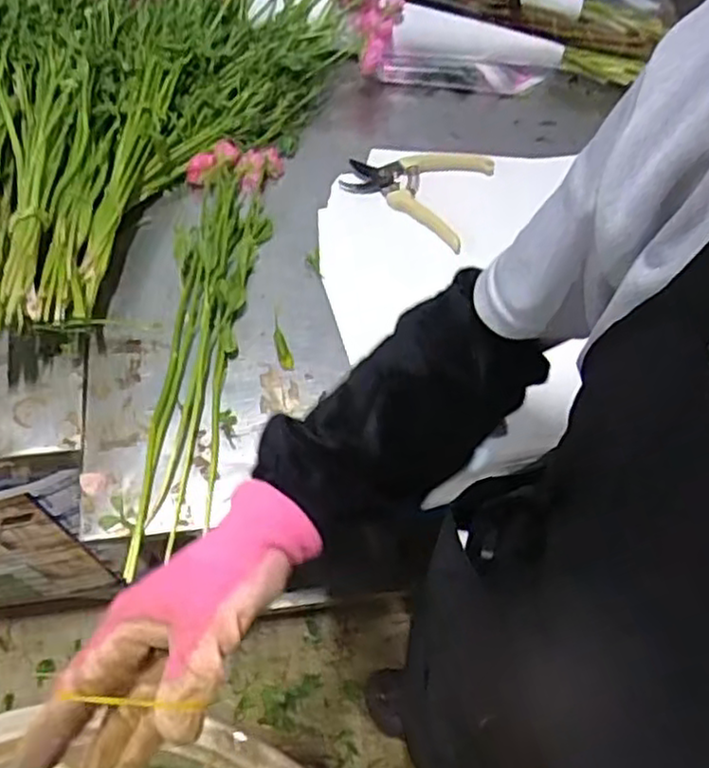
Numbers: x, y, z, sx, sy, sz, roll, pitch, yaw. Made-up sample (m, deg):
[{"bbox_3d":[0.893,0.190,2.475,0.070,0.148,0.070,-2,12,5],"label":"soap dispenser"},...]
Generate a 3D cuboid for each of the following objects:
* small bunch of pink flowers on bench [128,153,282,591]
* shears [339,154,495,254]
[{"bbox_3d":[-0.142,-0.061,0.724,0.095,0.031,0.463,2,62,-2],"label":"small bunch of pink flowers on bench"},{"bbox_3d":[0.073,-0.235,0.836,0.150,0.017,0.141,22,64,8],"label":"shears"}]

